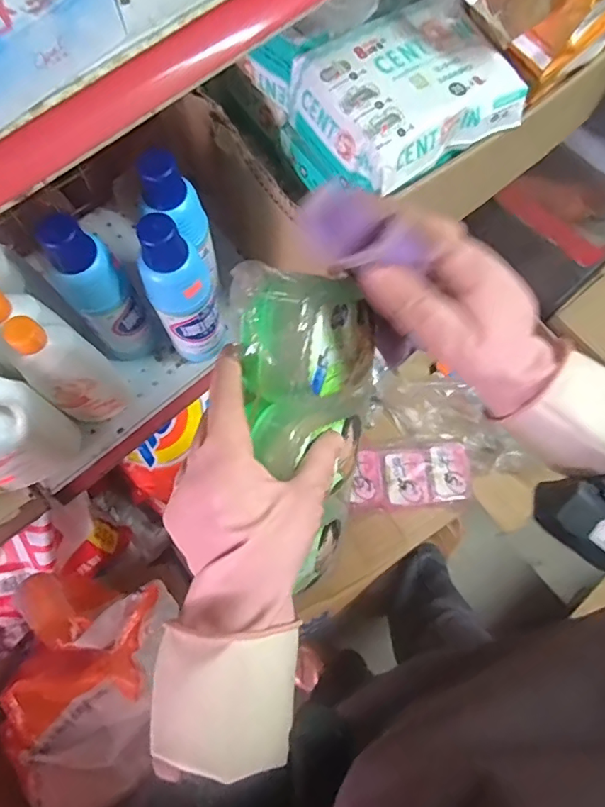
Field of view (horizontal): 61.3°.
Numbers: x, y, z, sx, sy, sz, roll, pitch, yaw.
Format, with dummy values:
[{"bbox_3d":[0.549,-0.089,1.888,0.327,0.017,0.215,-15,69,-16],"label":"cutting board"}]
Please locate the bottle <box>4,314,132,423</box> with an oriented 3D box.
[{"bbox_3d":[-0.245,-0.027,0.555,0.044,0.220,0.067,33,74,7],"label":"bottle"}]

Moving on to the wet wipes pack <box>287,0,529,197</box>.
[{"bbox_3d":[0.100,-0.292,0.479,0.181,0.046,0.137,-33,77,-12],"label":"wet wipes pack"}]

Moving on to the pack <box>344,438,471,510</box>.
[{"bbox_3d":[0.184,0.128,0.912,0.219,0.053,0.108,-4,73,-4],"label":"pack"}]

